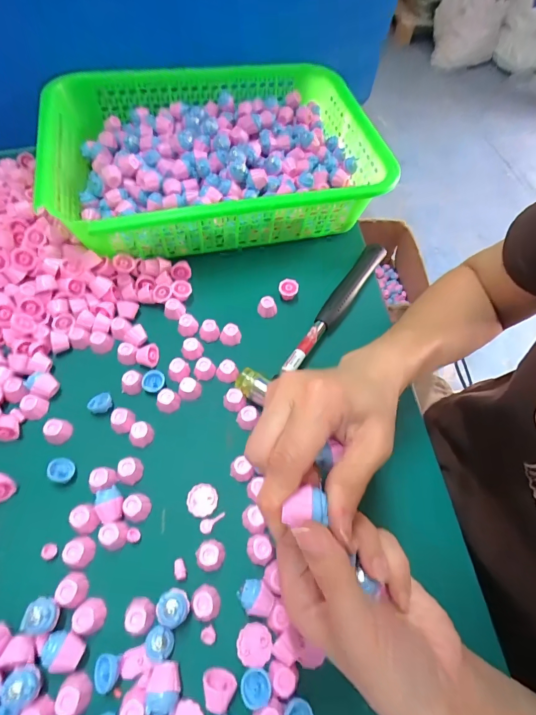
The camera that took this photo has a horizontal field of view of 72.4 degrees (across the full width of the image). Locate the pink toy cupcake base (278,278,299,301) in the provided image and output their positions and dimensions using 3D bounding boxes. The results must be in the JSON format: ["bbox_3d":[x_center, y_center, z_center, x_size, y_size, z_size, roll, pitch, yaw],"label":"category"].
[{"bbox_3d":[0.022,-0.073,0.391,0.020,0.014,0.017,0,61,-5],"label":"pink toy cupcake base"}]

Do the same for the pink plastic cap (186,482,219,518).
[{"bbox_3d":[-0.052,0.113,0.289,0.023,0.004,0.024,1,60,-2],"label":"pink plastic cap"}]

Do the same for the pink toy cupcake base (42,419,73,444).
[{"bbox_3d":[-0.175,0.061,0.305,0.016,0.015,0.020,28,63,13],"label":"pink toy cupcake base"}]

